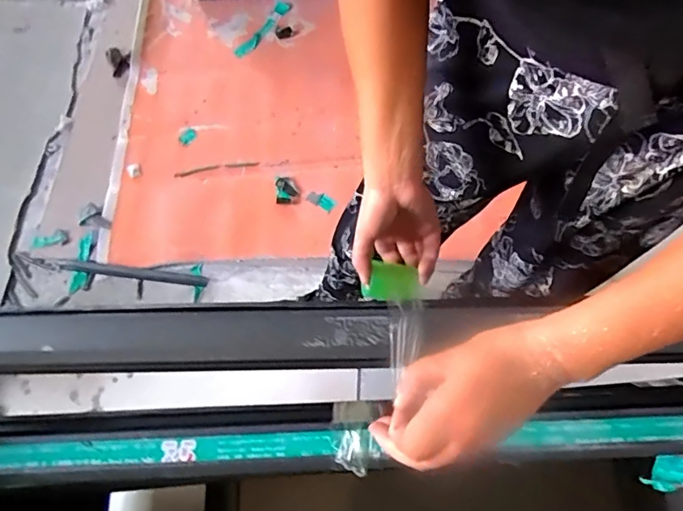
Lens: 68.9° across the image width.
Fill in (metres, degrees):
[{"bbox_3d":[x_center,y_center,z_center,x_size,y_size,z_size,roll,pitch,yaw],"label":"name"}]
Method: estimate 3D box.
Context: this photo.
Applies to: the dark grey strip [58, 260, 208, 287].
[{"bbox_3d":[-0.560,0.042,1.332,0.407,0.014,0.027,7,67,4],"label":"dark grey strip"}]

